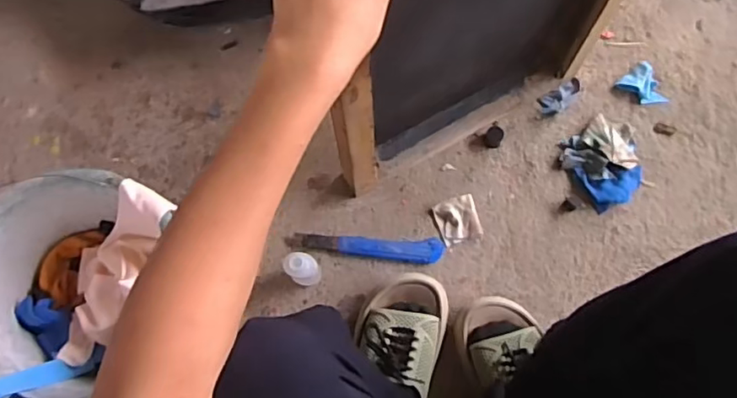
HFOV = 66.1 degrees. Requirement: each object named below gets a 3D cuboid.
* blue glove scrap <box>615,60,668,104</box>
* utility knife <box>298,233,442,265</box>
[{"bbox_3d":[0.392,-0.158,0.797,0.054,0.012,0.066,-40,78,-9],"label":"blue glove scrap"},{"bbox_3d":[0.003,0.065,0.739,0.190,0.013,0.032,1,75,1],"label":"utility knife"}]

